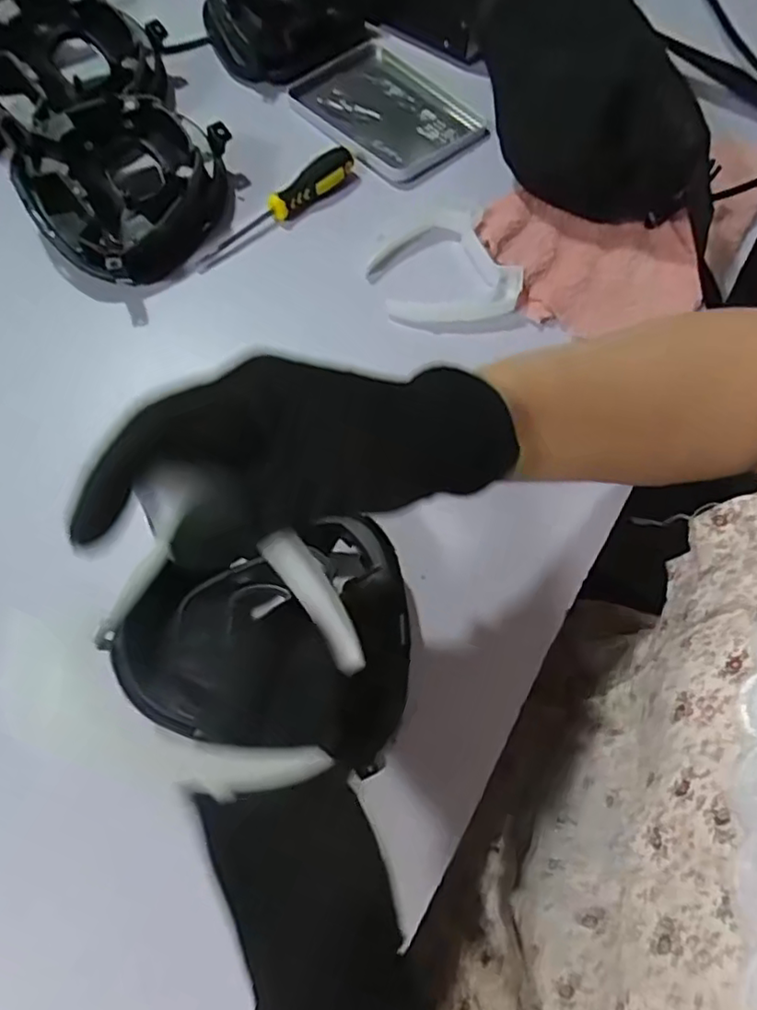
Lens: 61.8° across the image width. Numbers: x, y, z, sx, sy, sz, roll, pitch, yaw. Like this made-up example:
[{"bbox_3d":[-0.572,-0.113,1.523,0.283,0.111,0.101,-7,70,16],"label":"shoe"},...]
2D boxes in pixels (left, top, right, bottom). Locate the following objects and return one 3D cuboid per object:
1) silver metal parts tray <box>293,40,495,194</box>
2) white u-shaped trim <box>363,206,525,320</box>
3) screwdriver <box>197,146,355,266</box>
[{"bbox_3d":[0.006,-0.345,0.550,0.117,0.012,0.179,-31,70,-13],"label":"silver metal parts tray"},{"bbox_3d":[0.045,-0.175,0.471,0.095,0.022,0.102,0,66,0],"label":"white u-shaped trim"},{"bbox_3d":[-0.077,-0.231,0.489,0.150,0.025,0.018,-42,72,-17],"label":"screwdriver"}]

